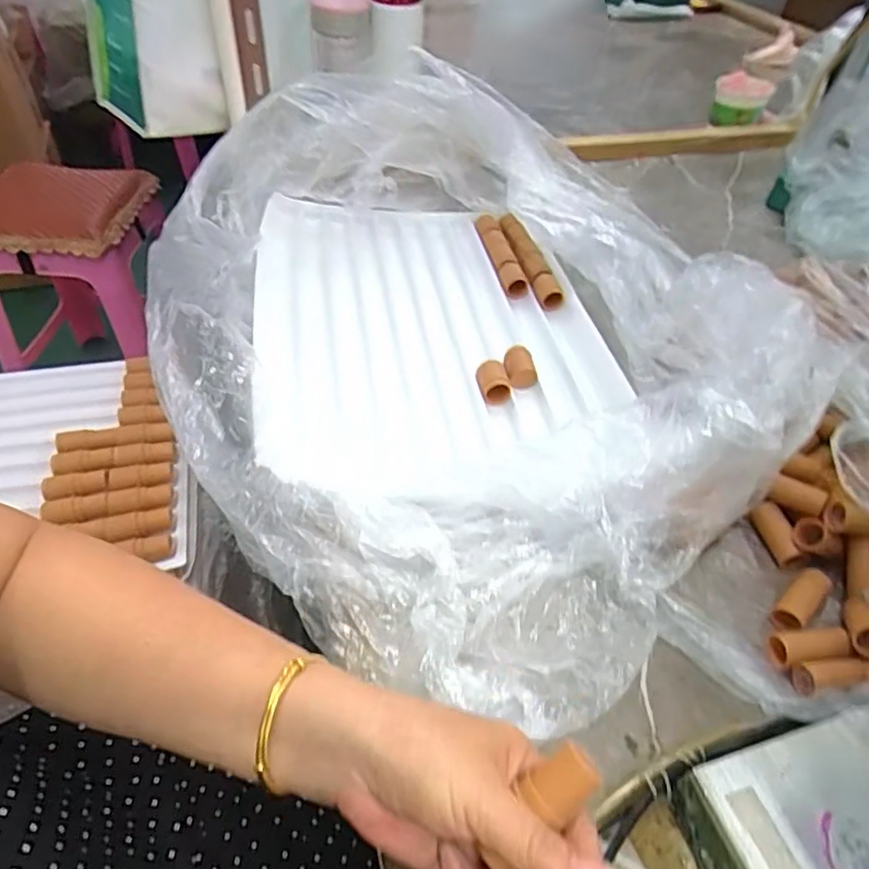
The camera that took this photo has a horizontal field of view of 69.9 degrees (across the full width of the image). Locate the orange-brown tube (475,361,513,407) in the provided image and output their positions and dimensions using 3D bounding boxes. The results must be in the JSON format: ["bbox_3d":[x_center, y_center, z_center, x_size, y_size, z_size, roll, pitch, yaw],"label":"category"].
[{"bbox_3d":[0.052,-0.046,0.551,0.028,0.026,0.032,1,46,-2],"label":"orange-brown tube"}]

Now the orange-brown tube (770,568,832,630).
[{"bbox_3d":[0.247,0.110,0.415,0.048,0.015,0.020,-38,57,-17],"label":"orange-brown tube"}]

